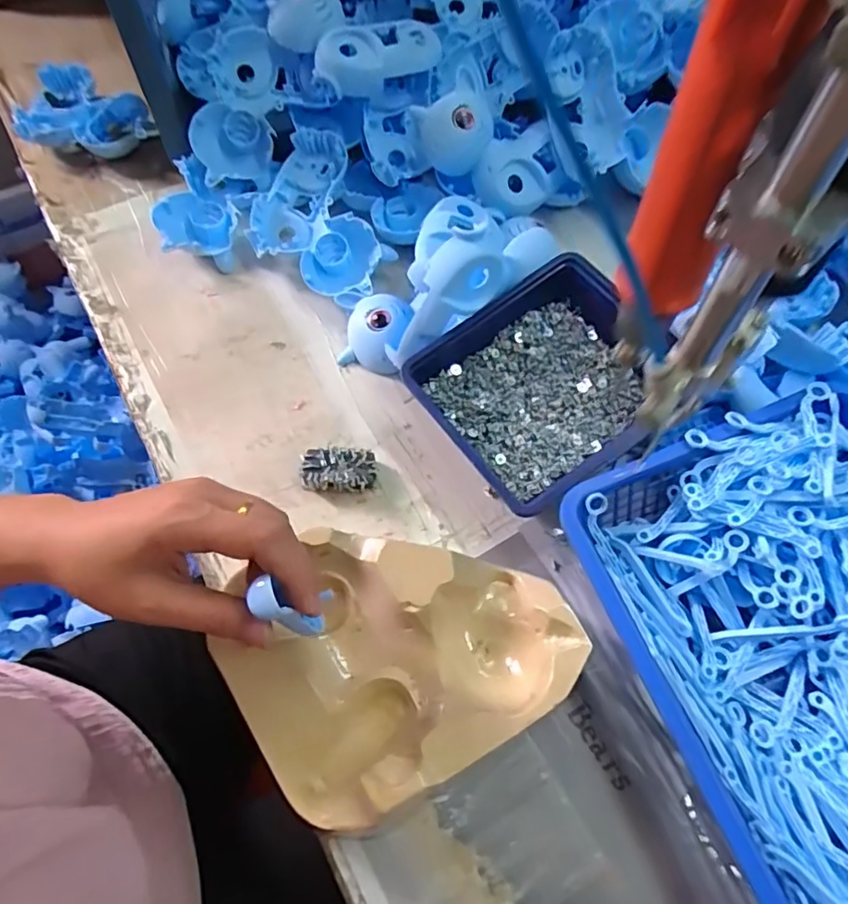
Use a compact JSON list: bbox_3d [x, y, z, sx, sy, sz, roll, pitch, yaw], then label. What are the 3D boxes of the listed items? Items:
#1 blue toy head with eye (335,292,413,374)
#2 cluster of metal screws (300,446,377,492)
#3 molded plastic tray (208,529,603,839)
[{"bbox_3d":[-0.038,-0.098,0.468,0.050,0.032,0.057,12,62,6],"label":"blue toy head with eye"},{"bbox_3d":[-0.062,0.013,0.419,0.053,0.018,0.028,0,62,0],"label":"cluster of metal screws"},{"bbox_3d":[-0.017,0.114,0.346,0.188,0.055,0.153,-28,65,-14],"label":"molded plastic tray"}]

